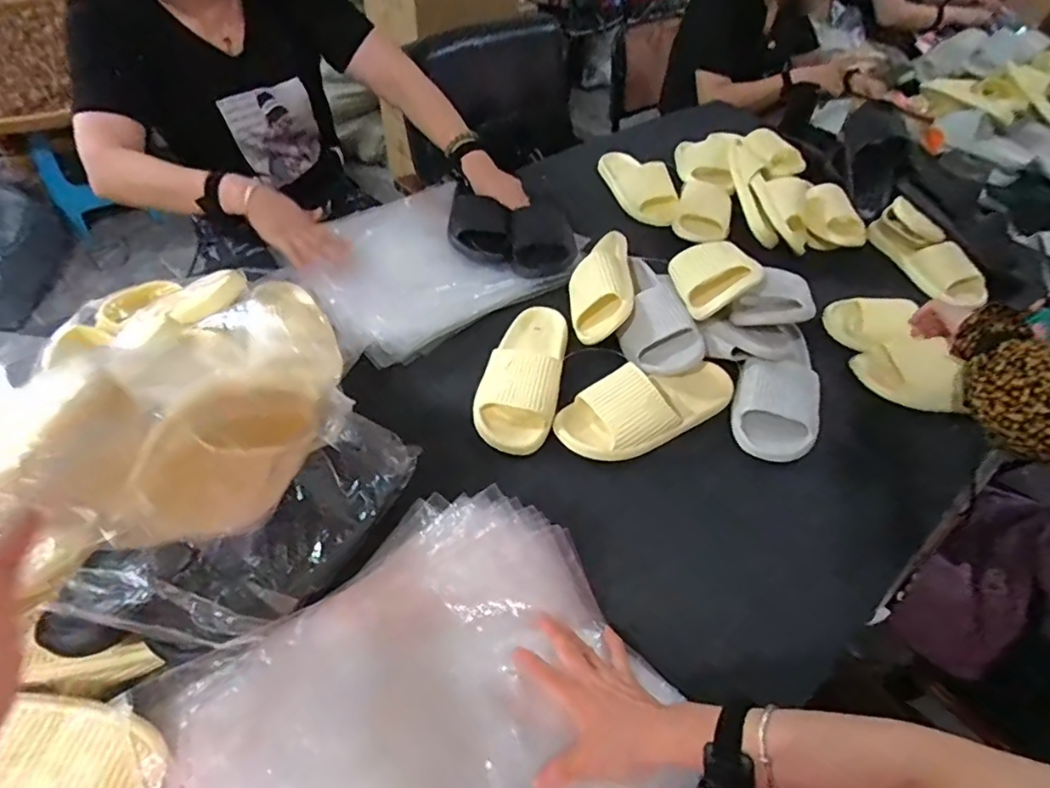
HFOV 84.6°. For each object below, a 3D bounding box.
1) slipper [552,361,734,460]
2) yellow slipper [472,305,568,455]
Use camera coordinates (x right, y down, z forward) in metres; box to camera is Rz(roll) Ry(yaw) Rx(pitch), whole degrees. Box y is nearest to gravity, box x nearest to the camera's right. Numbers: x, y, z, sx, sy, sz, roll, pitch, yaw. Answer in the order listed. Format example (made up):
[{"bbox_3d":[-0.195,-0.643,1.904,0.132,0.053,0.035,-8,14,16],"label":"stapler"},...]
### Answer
[{"bbox_3d":[0.172,0.017,0.780,0.265,0.074,0.104,-18,53,-19],"label":"slipper"},{"bbox_3d":[0.001,-0.043,0.805,0.109,0.060,0.260,11,49,5],"label":"yellow slipper"}]

